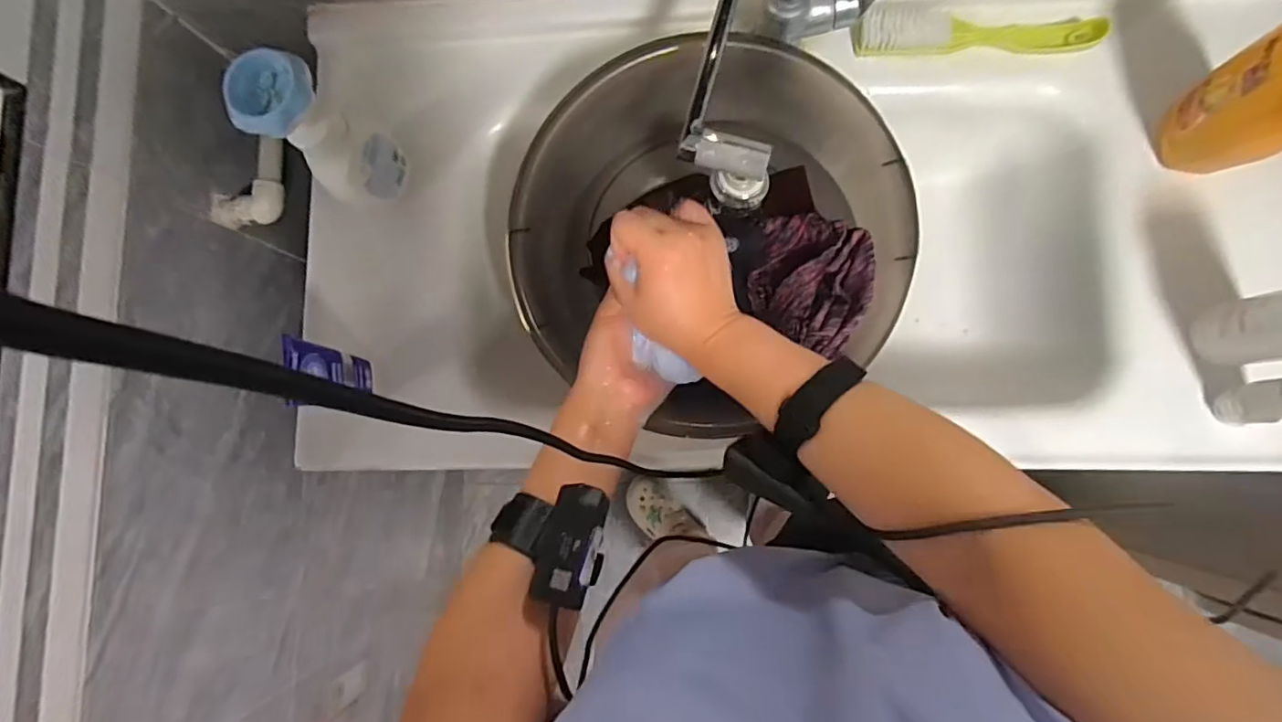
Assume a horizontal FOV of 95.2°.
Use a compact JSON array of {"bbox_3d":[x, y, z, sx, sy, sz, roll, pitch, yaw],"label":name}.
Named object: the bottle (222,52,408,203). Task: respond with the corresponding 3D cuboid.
[{"bbox_3d":[-0.296,-0.208,0.558,0.071,0.181,0.076,29,88,7],"label":"bottle"}]

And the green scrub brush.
[{"bbox_3d":[0.339,-0.333,0.591,0.235,0.038,0.036,1,85,6],"label":"green scrub brush"}]

